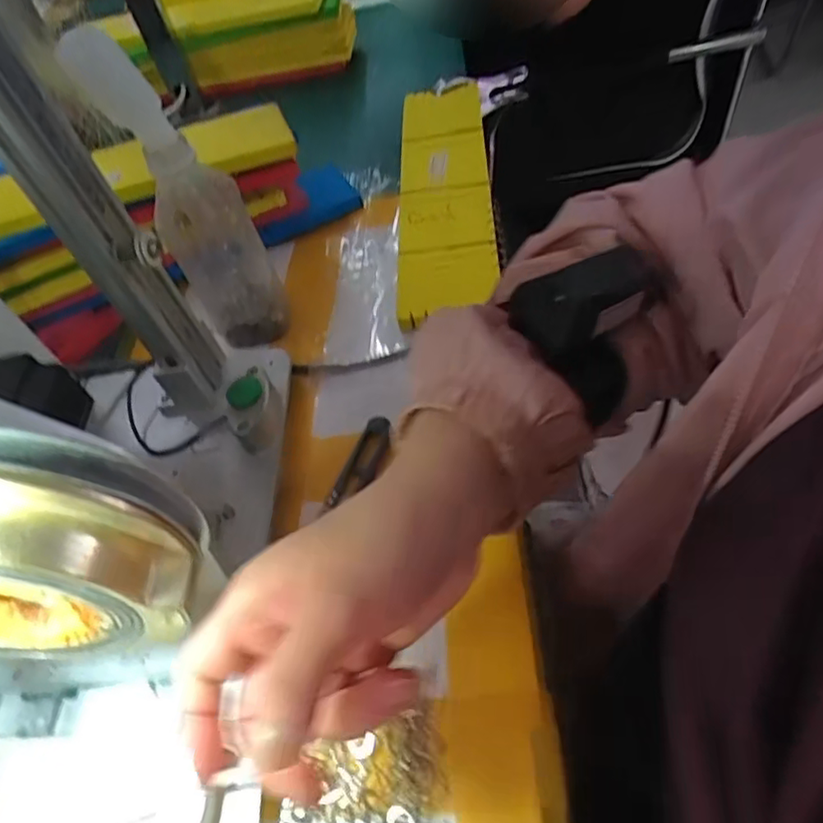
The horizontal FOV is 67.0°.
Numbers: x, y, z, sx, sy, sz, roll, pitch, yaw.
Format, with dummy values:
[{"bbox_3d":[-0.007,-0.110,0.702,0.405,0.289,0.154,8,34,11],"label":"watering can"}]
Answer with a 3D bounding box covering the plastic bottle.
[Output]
[{"bbox_3d":[-0.139,-0.130,0.398,0.063,0.198,0.051,-23,52,-6],"label":"plastic bottle"}]

